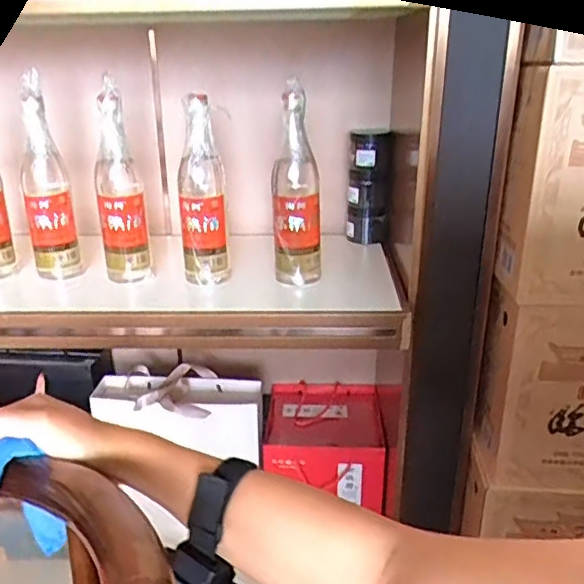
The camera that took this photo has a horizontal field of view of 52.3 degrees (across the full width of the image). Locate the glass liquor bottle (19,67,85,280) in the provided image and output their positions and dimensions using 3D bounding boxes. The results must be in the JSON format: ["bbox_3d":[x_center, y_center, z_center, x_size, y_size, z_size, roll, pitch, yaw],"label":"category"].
[{"bbox_3d":[-0.349,-0.151,0.848,0.064,0.267,0.059,-9,24,-23],"label":"glass liquor bottle"}]

